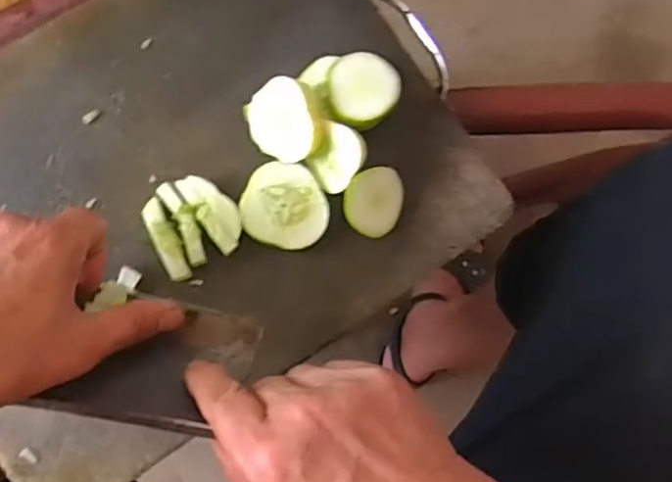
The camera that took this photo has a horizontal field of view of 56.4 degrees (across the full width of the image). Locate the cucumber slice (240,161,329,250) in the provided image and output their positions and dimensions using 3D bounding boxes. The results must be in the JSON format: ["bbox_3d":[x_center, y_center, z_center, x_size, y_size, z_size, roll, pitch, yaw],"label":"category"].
[{"bbox_3d":[-0.031,-0.022,0.395,0.054,0.004,0.052,16,83,-5],"label":"cucumber slice"}]

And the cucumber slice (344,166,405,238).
[{"bbox_3d":[0.024,-0.026,0.399,0.039,0.009,0.043,14,94,-26],"label":"cucumber slice"}]

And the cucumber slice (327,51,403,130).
[{"bbox_3d":[0.017,-0.095,0.393,0.044,0.010,0.045,1,84,-6],"label":"cucumber slice"}]

